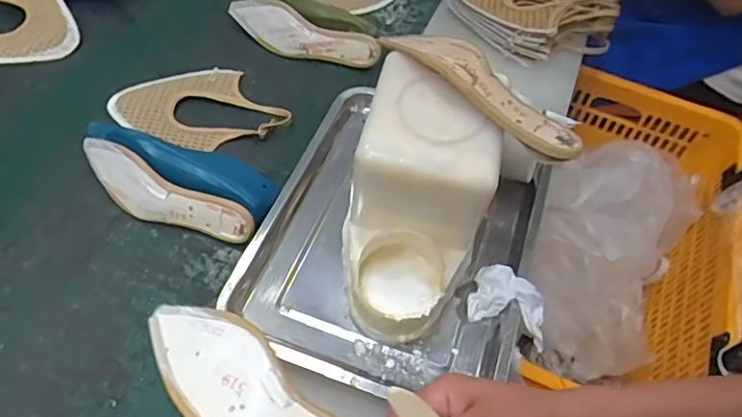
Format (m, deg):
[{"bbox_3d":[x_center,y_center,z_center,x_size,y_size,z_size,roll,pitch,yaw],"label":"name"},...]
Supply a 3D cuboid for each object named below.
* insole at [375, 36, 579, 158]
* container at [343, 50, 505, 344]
[{"bbox_3d":[0.101,-0.121,0.522,0.053,0.031,0.222,-35,61,-26],"label":"insole"},{"bbox_3d":[0.040,0.000,0.552,0.144,0.187,0.208,21,55,8],"label":"container"}]

